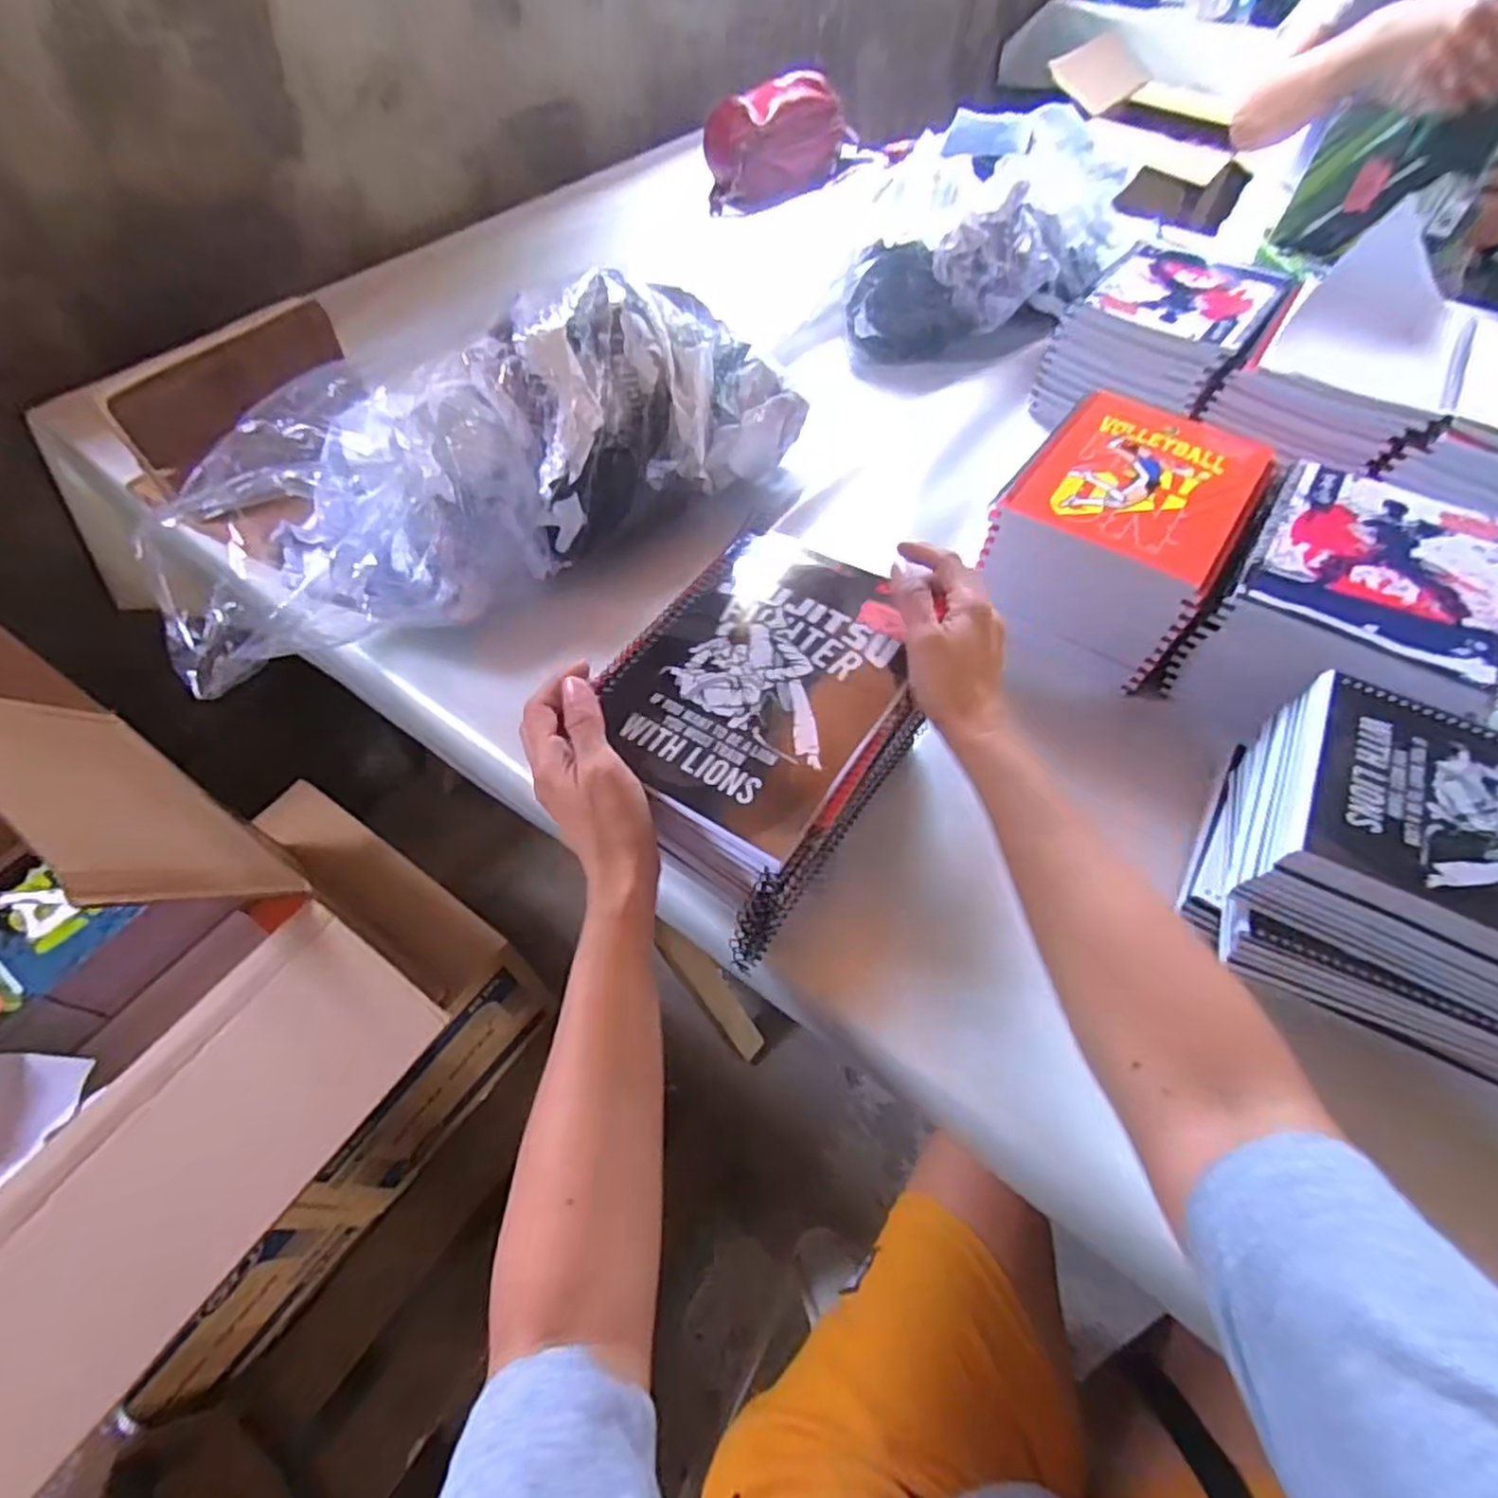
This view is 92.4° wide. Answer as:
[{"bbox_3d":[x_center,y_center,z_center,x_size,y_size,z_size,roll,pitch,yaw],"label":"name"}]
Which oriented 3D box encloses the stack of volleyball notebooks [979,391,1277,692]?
[{"bbox_3d":[0.298,-0.173,0.589,0.159,0.115,0.204,28,59,18],"label":"stack of volleyball notebooks"}]

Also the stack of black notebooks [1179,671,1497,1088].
[{"bbox_3d":[0.397,0.073,0.412,0.210,0.094,0.180,23,58,16],"label":"stack of black notebooks"}]

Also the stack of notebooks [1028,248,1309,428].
[{"bbox_3d":[0.425,-0.421,0.743,0.179,0.111,0.205,32,60,21],"label":"stack of notebooks"}]

